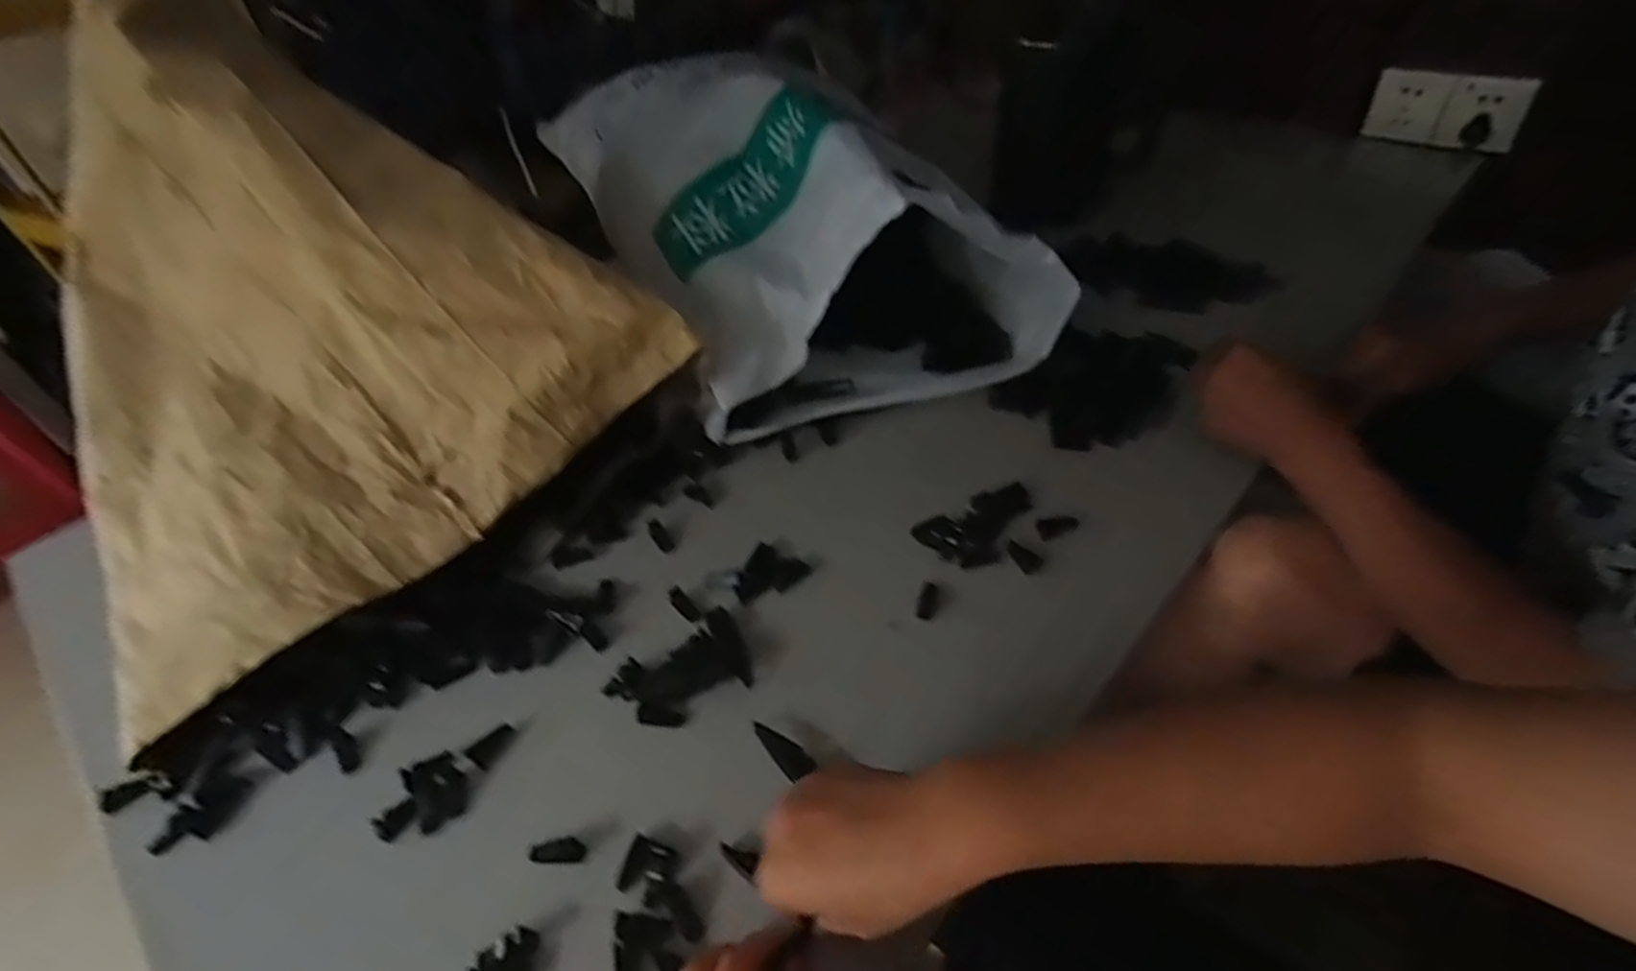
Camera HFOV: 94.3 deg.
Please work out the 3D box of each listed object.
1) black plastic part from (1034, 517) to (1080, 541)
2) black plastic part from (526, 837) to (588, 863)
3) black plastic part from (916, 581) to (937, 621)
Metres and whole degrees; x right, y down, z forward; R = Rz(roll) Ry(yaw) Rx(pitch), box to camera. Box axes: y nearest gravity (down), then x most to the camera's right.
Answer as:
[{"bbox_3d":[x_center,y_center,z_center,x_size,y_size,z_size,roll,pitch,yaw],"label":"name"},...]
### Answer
[{"bbox_3d":[0.184,0.032,0.584,0.032,0.006,0.017,-15,44,-8],"label":"black plastic part"},{"bbox_3d":[-0.150,0.209,0.434,0.034,0.005,0.013,-7,44,1],"label":"black plastic part"},{"bbox_3d":[0.079,0.083,0.545,0.012,0.008,0.031,10,46,18],"label":"black plastic part"}]

